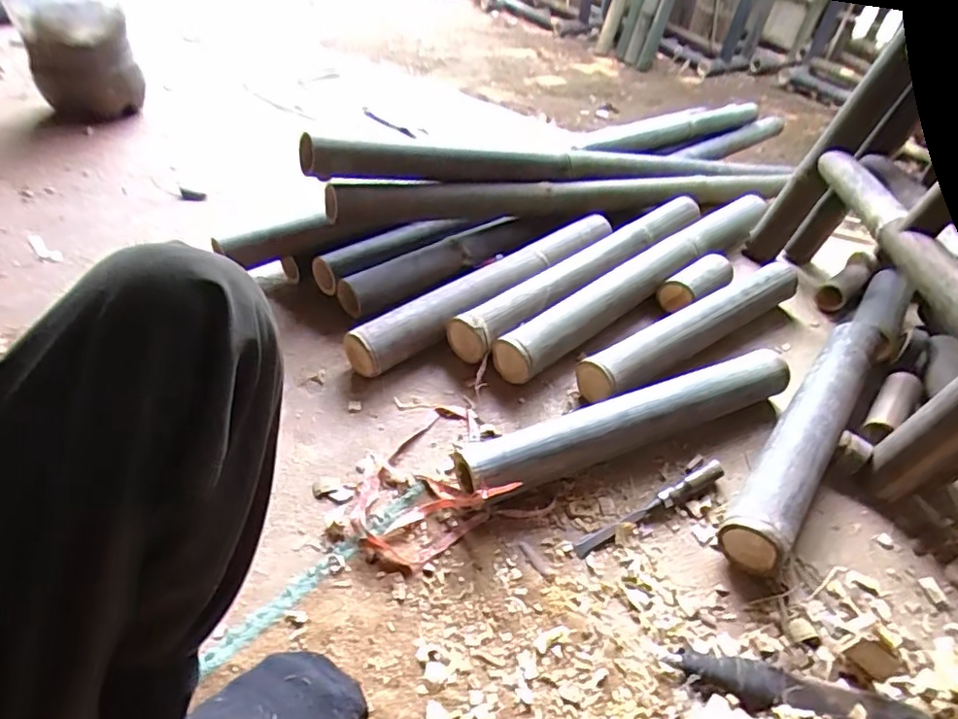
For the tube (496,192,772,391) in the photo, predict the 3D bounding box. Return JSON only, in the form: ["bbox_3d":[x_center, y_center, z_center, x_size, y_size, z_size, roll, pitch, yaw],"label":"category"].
[{"bbox_3d":[0.326,-0.159,1.096,0.793,0.078,0.078,-31,53,-33],"label":"tube"}]

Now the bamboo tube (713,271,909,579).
[{"bbox_3d":[0.558,0.048,0.902,0.090,0.078,0.742,32,48,26],"label":"bamboo tube"}]

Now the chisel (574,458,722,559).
[{"bbox_3d":[0.223,0.188,0.742,0.243,0.025,0.020,-19,48,-25],"label":"chisel"}]

